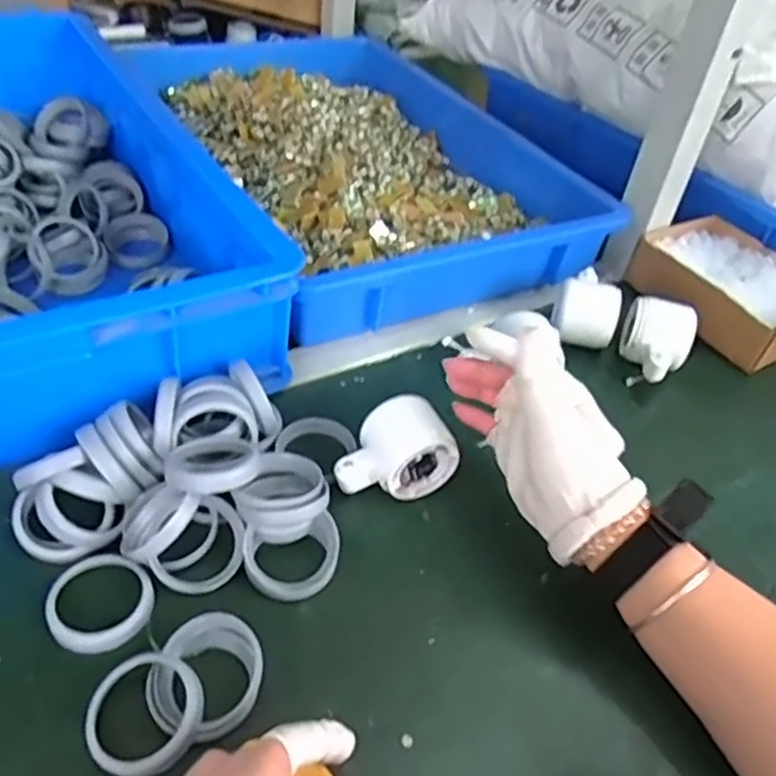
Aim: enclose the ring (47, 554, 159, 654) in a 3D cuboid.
[{"bbox_3d":[-0.170,0.127,0.415,0.057,0.007,0.060,3,43,-3],"label":"ring"}]

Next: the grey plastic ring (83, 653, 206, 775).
[{"bbox_3d":[-0.126,0.167,0.362,0.059,0.010,0.057,3,43,-3],"label":"grey plastic ring"}]

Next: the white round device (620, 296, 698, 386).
[{"bbox_3d":[0.234,-0.037,0.617,0.059,0.057,0.064,3,43,-3],"label":"white round device"}]

